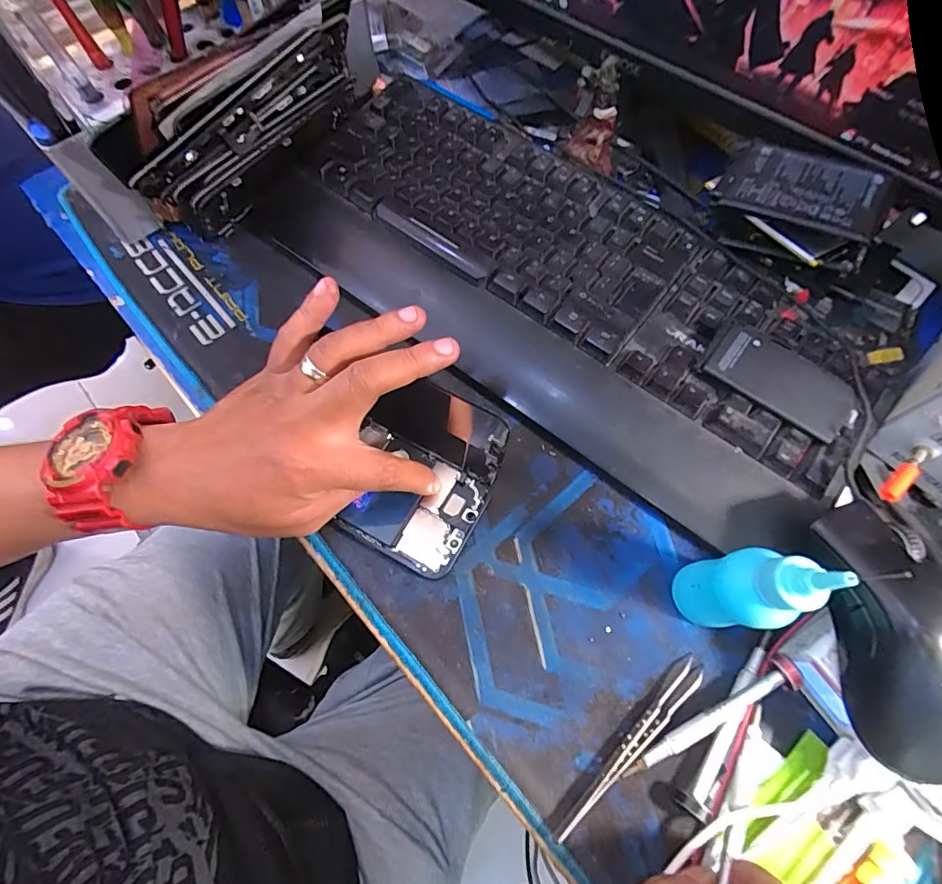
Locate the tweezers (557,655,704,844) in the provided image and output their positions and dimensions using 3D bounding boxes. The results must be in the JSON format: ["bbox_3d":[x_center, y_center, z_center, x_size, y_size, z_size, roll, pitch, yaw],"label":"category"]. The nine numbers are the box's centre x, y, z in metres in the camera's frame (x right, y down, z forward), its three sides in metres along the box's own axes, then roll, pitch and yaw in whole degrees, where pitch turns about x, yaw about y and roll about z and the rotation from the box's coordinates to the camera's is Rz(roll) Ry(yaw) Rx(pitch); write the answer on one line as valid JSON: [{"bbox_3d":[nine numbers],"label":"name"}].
[{"bbox_3d":[0.084,0.159,0.254,0.112,0.010,0.012,-40,73,-15],"label":"tweezers"}]

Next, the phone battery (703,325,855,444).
[{"bbox_3d":[0.191,-0.037,0.297,0.083,0.009,0.042,35,72,13],"label":"phone battery"}]

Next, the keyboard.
[{"bbox_3d":[0.055,-0.113,0.345,0.427,0.040,0.179,37,72,13],"label":"keyboard"}]

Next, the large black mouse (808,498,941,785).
[{"bbox_3d":[0.198,0.089,0.226,0.058,0.042,0.119,2,68,0],"label":"large black mouse"}]

